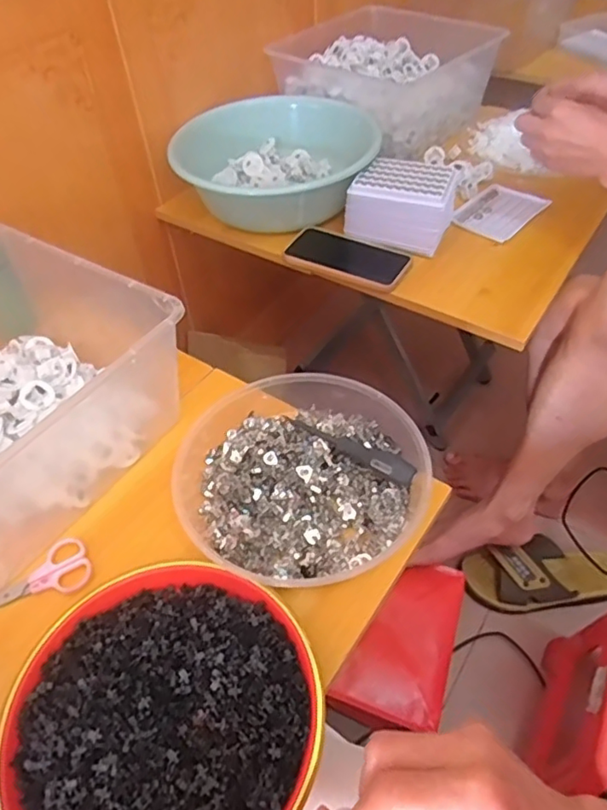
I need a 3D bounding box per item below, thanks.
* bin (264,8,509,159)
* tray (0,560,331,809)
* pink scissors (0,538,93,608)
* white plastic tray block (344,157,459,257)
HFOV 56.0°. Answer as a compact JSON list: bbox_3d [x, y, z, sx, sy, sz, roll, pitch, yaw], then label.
[{"bbox_3d":[0.130,-0.574,1.002,0.319,0.124,0.281,35,59,28],"label":"bin"},{"bbox_3d":[-0.097,0.222,0.407,0.215,0.028,0.211,-2,49,2],"label":"tray"},{"bbox_3d":[-0.241,0.158,0.489,0.115,0.004,0.049,-26,53,-18],"label":"pink scissors"},{"bbox_3d":[0.138,-0.275,0.797,0.134,0.089,0.094,19,53,18],"label":"white plastic tray block"}]

